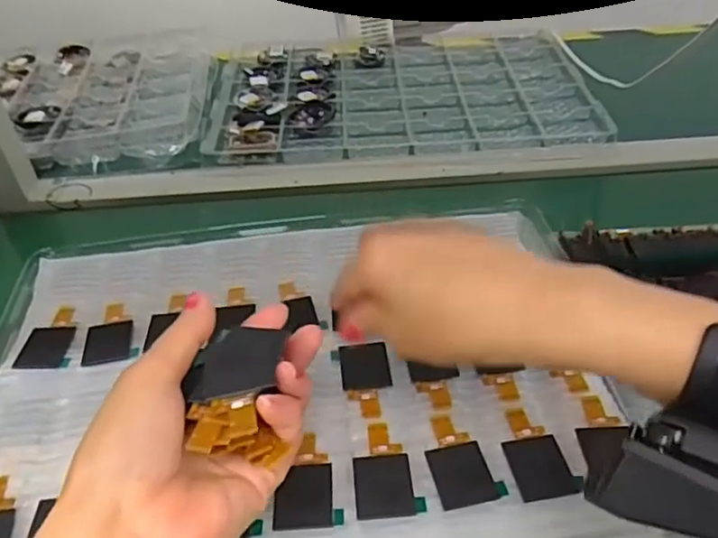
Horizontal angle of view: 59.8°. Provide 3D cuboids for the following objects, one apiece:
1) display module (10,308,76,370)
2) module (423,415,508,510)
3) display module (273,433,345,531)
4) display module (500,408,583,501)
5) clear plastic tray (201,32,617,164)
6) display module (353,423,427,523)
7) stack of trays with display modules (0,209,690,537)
[{"bbox_3d":[-0.190,0.042,0.388,0.030,0.004,0.049,0,44,-4],"label":"display module"},{"bbox_3d":[0.050,0.094,0.312,0.031,0.004,0.050,-10,43,-8],"label":"module"},{"bbox_3d":[-0.025,0.103,0.305,0.031,0.004,0.046,-4,42,-2],"label":"display module"},{"bbox_3d":[0.088,0.091,0.312,0.029,0.004,0.050,-8,42,-6],"label":"display module"},{"bbox_3d":[0.047,-0.215,0.761,0.432,0.025,0.275,-3,42,-2],"label":"clear plastic tray"},{"bbox_3d":[0.013,0.098,0.308,0.031,0.004,0.049,-4,42,-2],"label":"display module"},{"bbox_3d":[-0.035,0.075,0.386,0.359,0.073,0.264,-6,42,-4],"label":"stack of trays with display modules"}]

